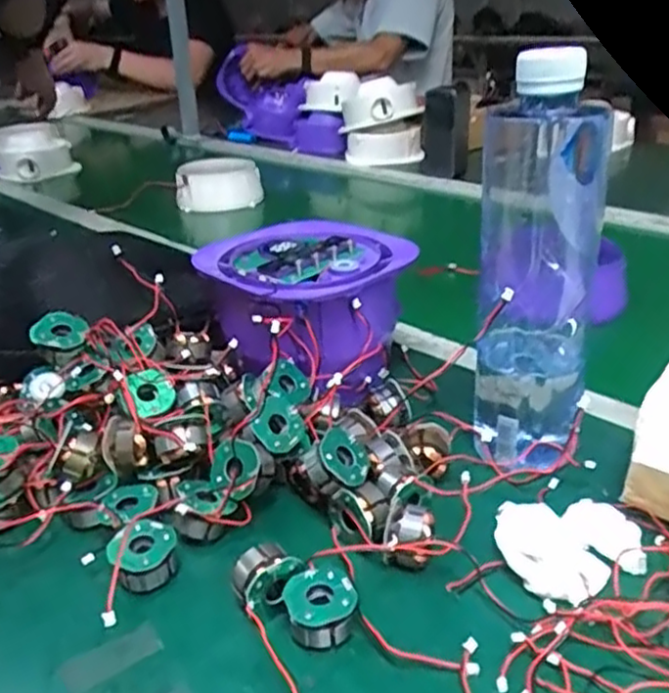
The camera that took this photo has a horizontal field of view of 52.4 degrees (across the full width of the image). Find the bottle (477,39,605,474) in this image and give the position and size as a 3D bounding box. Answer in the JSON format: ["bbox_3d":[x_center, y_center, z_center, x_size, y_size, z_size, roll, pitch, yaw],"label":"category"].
[{"bbox_3d":[0.110,-0.042,0.370,0.065,0.205,0.069,5,28,12],"label":"bottle"}]

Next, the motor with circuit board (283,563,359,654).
[{"bbox_3d":[-0.006,0.118,0.305,0.030,0.024,0.028,-4,28,2],"label":"motor with circuit board"}]

